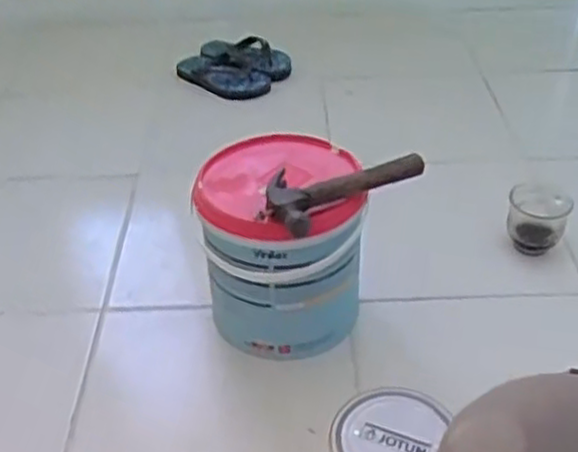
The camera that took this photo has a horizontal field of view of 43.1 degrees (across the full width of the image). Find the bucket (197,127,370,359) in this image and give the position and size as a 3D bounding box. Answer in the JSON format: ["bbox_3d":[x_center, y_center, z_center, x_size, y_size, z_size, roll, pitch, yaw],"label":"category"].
[{"bbox_3d":[-0.007,0.028,0.834,0.167,0.205,0.176,-2,37,1],"label":"bucket"}]

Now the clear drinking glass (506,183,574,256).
[{"bbox_3d":[0.332,-0.010,0.979,0.079,0.064,0.078,10,39,15],"label":"clear drinking glass"}]

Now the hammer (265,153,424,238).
[{"bbox_3d":[0.048,-0.048,0.746,0.154,0.034,0.084,-22,42,-24],"label":"hammer"}]

